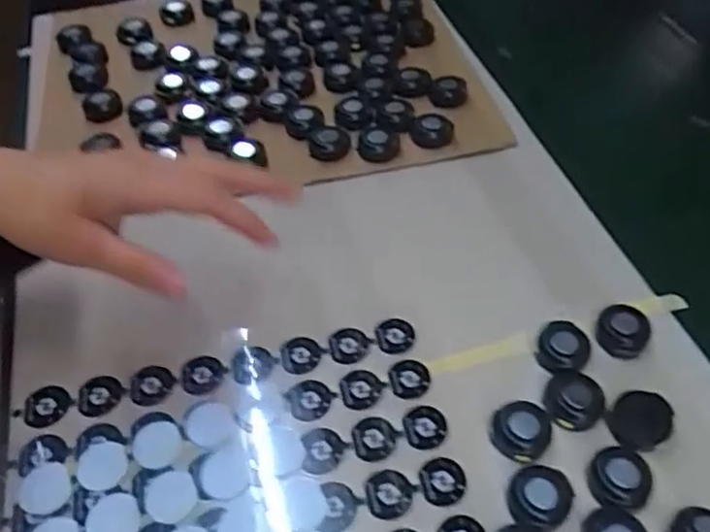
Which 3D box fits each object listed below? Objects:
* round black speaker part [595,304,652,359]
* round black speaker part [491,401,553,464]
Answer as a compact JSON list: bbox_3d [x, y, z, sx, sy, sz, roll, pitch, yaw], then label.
[{"bbox_3d":[0.151,0.035,0.364,0.027,0.010,0.033,22,54,18],"label":"round black speaker part"},{"bbox_3d":[0.084,0.082,0.327,0.028,0.008,0.034,35,59,26],"label":"round black speaker part"}]

